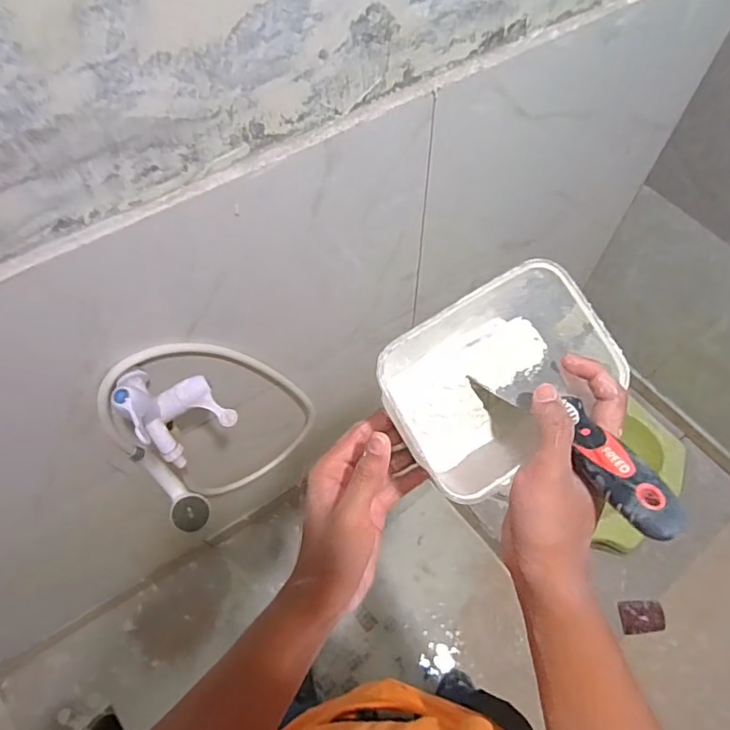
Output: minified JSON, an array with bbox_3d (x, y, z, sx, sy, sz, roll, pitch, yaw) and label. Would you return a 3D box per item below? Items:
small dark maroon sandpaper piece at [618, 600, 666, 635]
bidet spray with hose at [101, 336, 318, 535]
[{"bbox_3d":[0.665,0.598,1.270,0.103,0.034,0.072,-6,64,-2],"label":"small dark maroon sandpaper piece"},{"bbox_3d":[-0.232,0.088,0.826,0.302,0.356,0.120,-36,69,-15],"label":"bidet spray with hose"}]

